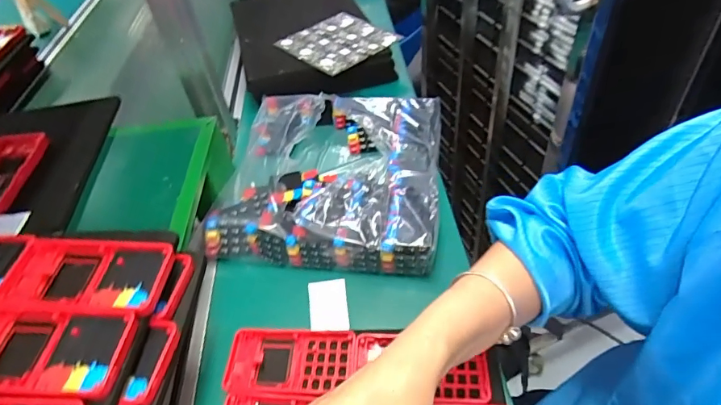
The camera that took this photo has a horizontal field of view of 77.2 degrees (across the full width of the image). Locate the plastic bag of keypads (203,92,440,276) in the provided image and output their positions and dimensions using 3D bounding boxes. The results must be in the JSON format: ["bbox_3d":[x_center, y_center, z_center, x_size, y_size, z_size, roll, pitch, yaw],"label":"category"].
[{"bbox_3d":[-0.037,-0.045,0.597,0.276,0.076,0.286,2,46,9],"label":"plastic bag of keypads"}]

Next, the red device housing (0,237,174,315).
[{"bbox_3d":[-0.218,0.060,0.360,0.129,0.020,0.063,0,46,7],"label":"red device housing"}]

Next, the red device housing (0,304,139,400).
[{"bbox_3d":[-0.228,0.102,0.313,0.130,0.013,0.062,-1,46,7],"label":"red device housing"}]

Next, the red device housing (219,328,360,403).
[{"bbox_3d":[-0.067,0.154,0.429,0.119,0.018,0.066,-3,46,5],"label":"red device housing"}]

